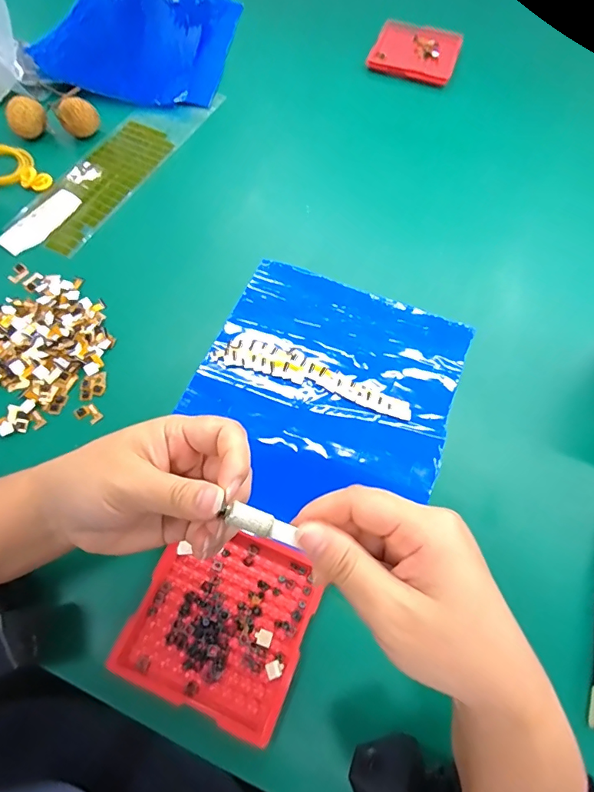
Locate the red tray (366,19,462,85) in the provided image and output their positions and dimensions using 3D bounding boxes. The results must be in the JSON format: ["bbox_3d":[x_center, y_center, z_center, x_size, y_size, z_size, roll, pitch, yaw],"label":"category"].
[{"bbox_3d":[0.149,-0.432,0.565,0.101,0.015,0.101,18,64,6],"label":"red tray"}]

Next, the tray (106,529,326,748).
[{"bbox_3d":[-0.044,0.133,0.274,0.098,0.019,0.097,21,65,7],"label":"tray"}]

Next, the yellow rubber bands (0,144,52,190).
[{"bbox_3d":[-0.282,-0.220,0.442,0.054,0.018,0.068,-40,72,-19],"label":"yellow rubber bands"}]

